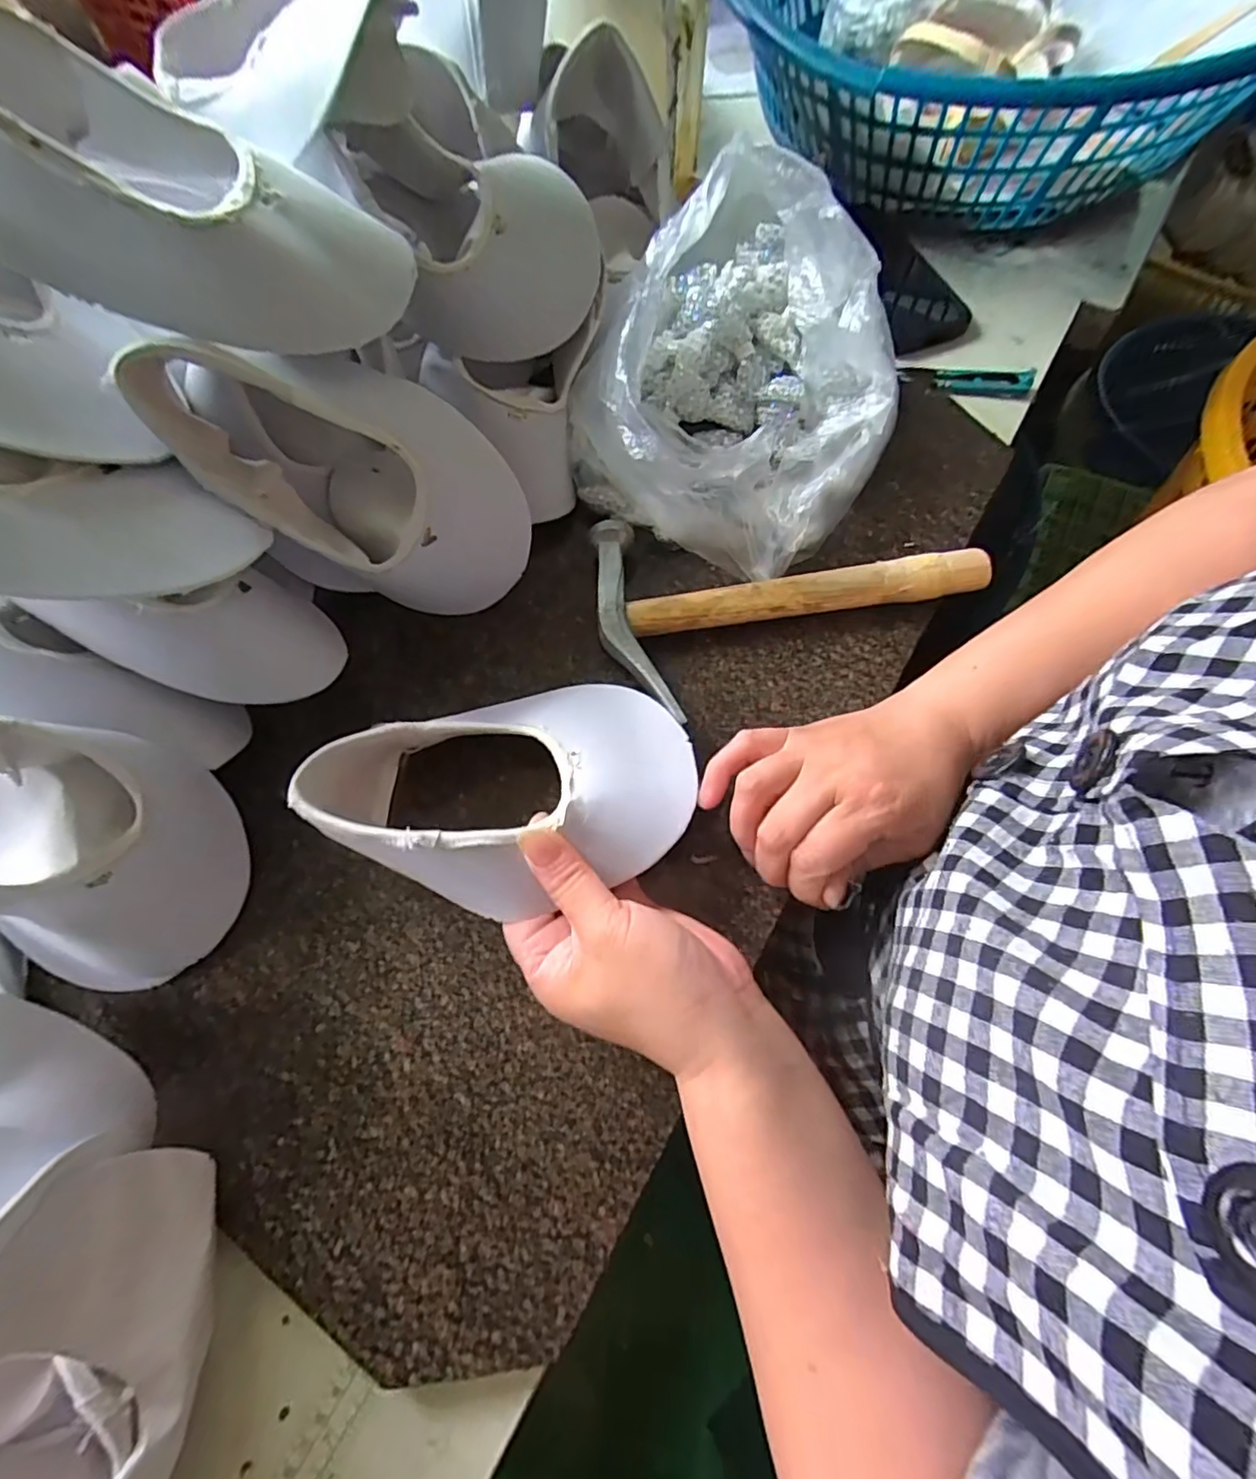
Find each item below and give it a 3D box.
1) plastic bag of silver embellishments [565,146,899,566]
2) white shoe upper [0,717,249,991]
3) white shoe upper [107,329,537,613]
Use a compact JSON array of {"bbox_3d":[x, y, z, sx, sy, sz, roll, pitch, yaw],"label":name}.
[{"bbox_3d":[0.076,-0.240,0.373,0.191,0.133,0.241,30,73,14],"label":"plastic bag of silver embellishments"},{"bbox_3d":[-0.276,0.047,0.269,0.083,0.172,0.123,19,76,38],"label":"white shoe upper"},{"bbox_3d":[-0.145,-0.140,0.319,0.065,0.193,0.115,45,112,49],"label":"white shoe upper"}]

